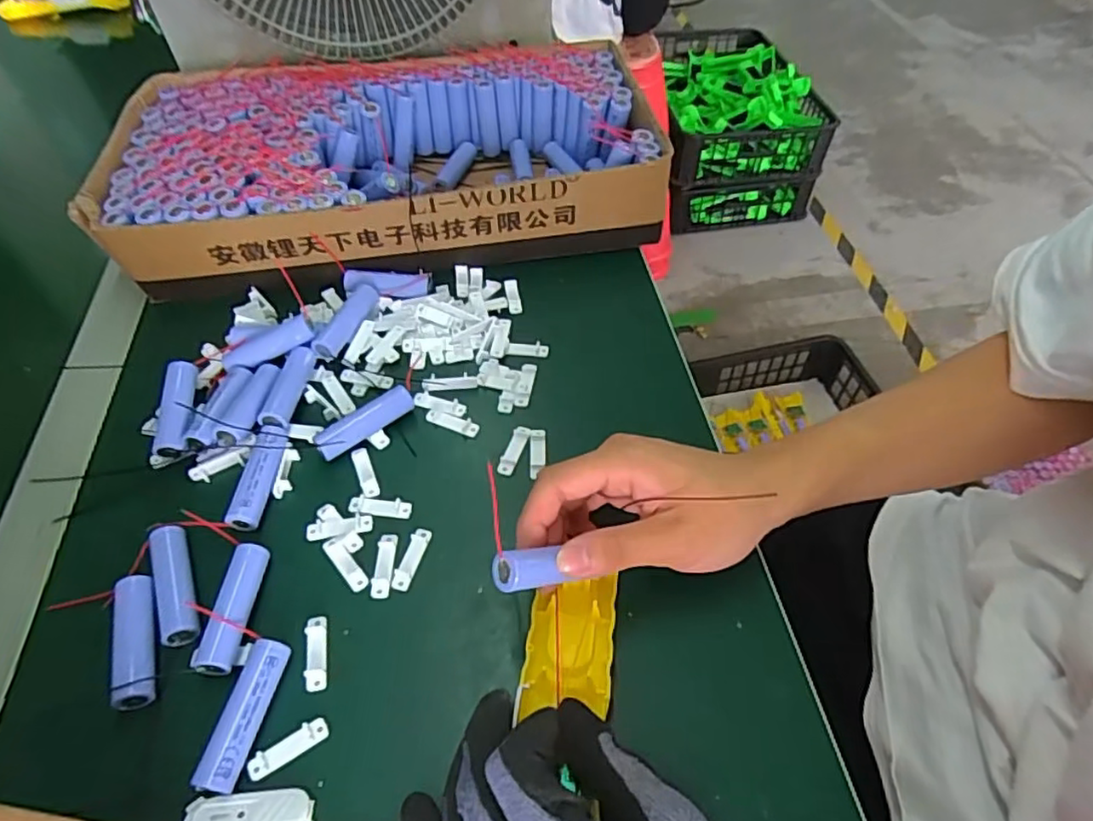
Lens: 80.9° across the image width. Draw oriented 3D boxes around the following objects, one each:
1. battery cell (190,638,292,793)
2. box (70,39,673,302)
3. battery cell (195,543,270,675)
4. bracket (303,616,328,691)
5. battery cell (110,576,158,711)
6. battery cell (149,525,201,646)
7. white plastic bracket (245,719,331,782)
[{"bbox_3d":[-0.141,0.142,0.301,0.019,0.015,0.065,7,52,7],"label":"battery cell"},{"bbox_3d":[-0.129,-0.213,0.545,0.414,0.081,0.223,-9,52,-5],"label":"box"},{"bbox_3d":[-0.161,0.102,0.332,0.017,0.015,0.067,0,52,1],"label":"battery cell"},{"bbox_3d":[-0.118,0.123,0.327,0.010,0.005,0.037,-11,52,-7],"label":"bracket"},{"bbox_3d":[-0.205,0.115,0.323,0.018,0.016,0.066,-17,53,-11],"label":"battery cell"},{"bbox_3d":[-0.202,0.090,0.346,0.022,0.019,0.068,-26,55,-18],"label":"battery cell"},{"bbox_3d":[-0.121,0.158,0.300,0.037,0.004,0.011,-29,56,-20],"label":"white plastic bracket"}]

